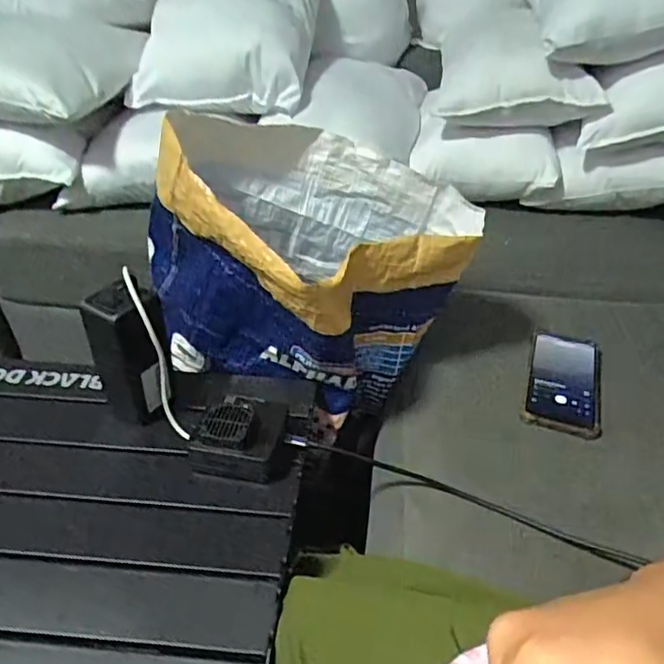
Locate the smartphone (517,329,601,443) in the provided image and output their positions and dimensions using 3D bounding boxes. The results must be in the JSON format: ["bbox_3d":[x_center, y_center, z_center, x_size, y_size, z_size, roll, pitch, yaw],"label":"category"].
[{"bbox_3d":[0.269,0.055,0.710,0.081,0.015,0.165,15,39,13],"label":"smartphone"}]

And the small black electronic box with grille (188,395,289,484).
[{"bbox_3d":[-0.081,0.092,0.558,0.083,0.046,0.074,6,38,7],"label":"small black electronic box with grille"}]

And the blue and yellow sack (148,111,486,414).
[{"bbox_3d":[-0.027,-0.073,0.681,0.316,0.242,0.265,21,42,24],"label":"blue and yellow sack"}]

